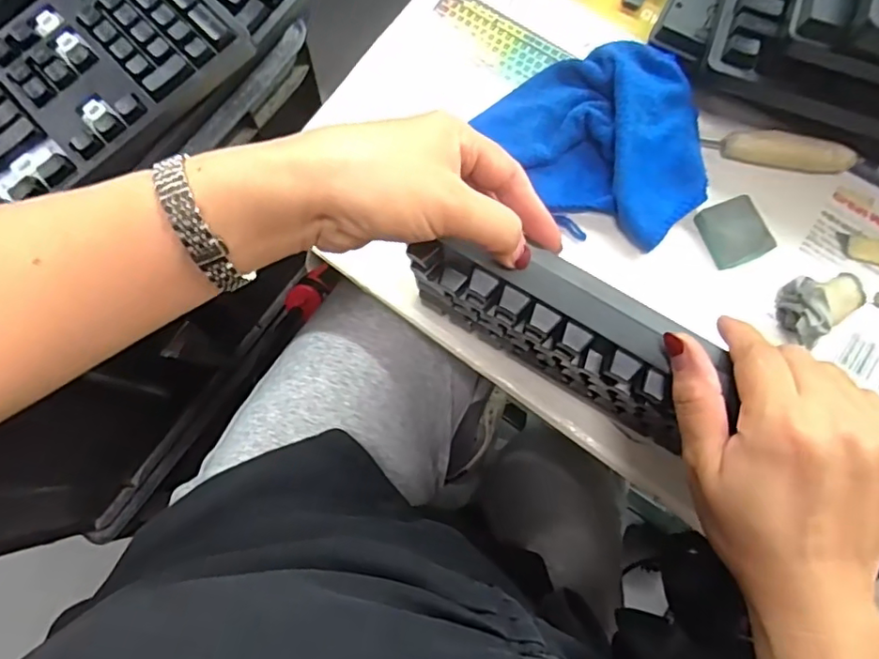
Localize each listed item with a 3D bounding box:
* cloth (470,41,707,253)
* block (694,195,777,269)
[{"bbox_3d":[0.133,-0.148,0.442,0.157,0.039,0.158,-39,79,-8],"label":"cloth"},{"bbox_3d":[0.221,-0.073,0.437,0.041,0.015,0.047,-20,77,-4],"label":"block"}]

